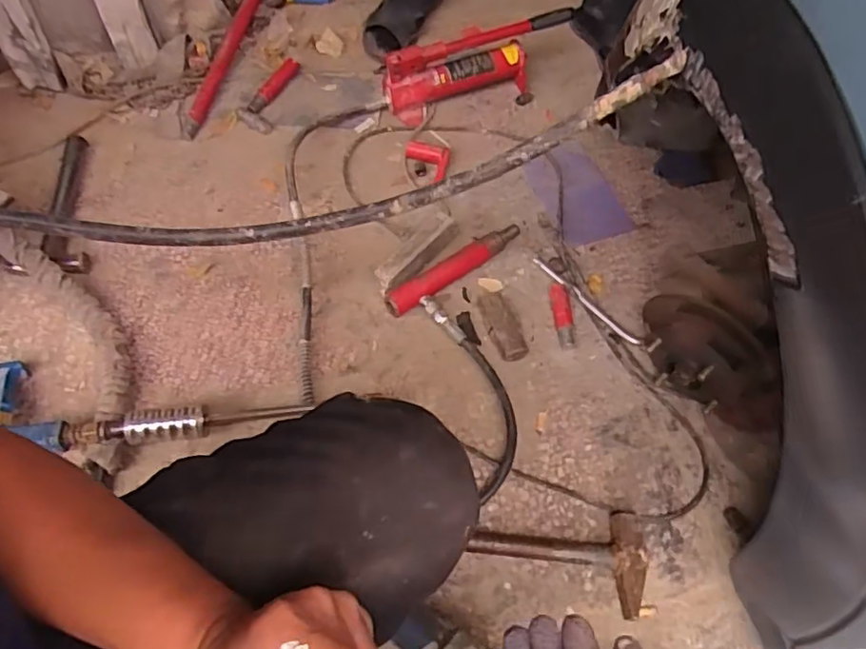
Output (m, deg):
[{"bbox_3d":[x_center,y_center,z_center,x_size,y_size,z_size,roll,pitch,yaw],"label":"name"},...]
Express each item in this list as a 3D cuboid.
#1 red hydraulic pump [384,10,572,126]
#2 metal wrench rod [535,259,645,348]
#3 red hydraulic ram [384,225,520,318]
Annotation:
[{"bbox_3d":[0.096,-0.507,1.200,0.388,0.134,0.095,-20,62,-14],"label":"red hydraulic pump"},{"bbox_3d":[0.249,-0.037,0.986,0.020,0.009,0.218,-37,67,-22],"label":"metal wrench rod"},{"bbox_3d":[0.040,-0.099,0.992,0.272,0.051,0.040,-33,66,-20],"label":"red hydraulic ram"}]

